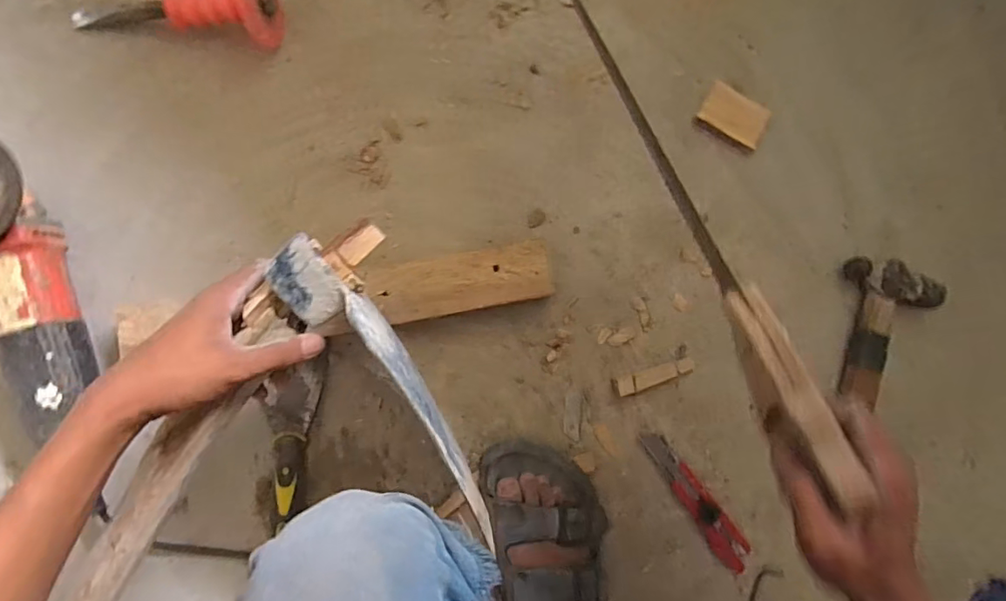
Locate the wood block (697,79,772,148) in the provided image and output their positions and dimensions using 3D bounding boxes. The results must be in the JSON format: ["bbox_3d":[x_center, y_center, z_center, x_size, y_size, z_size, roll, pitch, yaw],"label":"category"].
[{"bbox_3d":[0.260,-0.206,0.589,0.073,0.015,0.049,33,84,-5],"label":"wood block"}]

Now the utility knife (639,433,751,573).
[{"bbox_3d":[0.212,0.216,0.571,0.033,0.012,0.176,-34,92,-7],"label":"utility knife"}]

